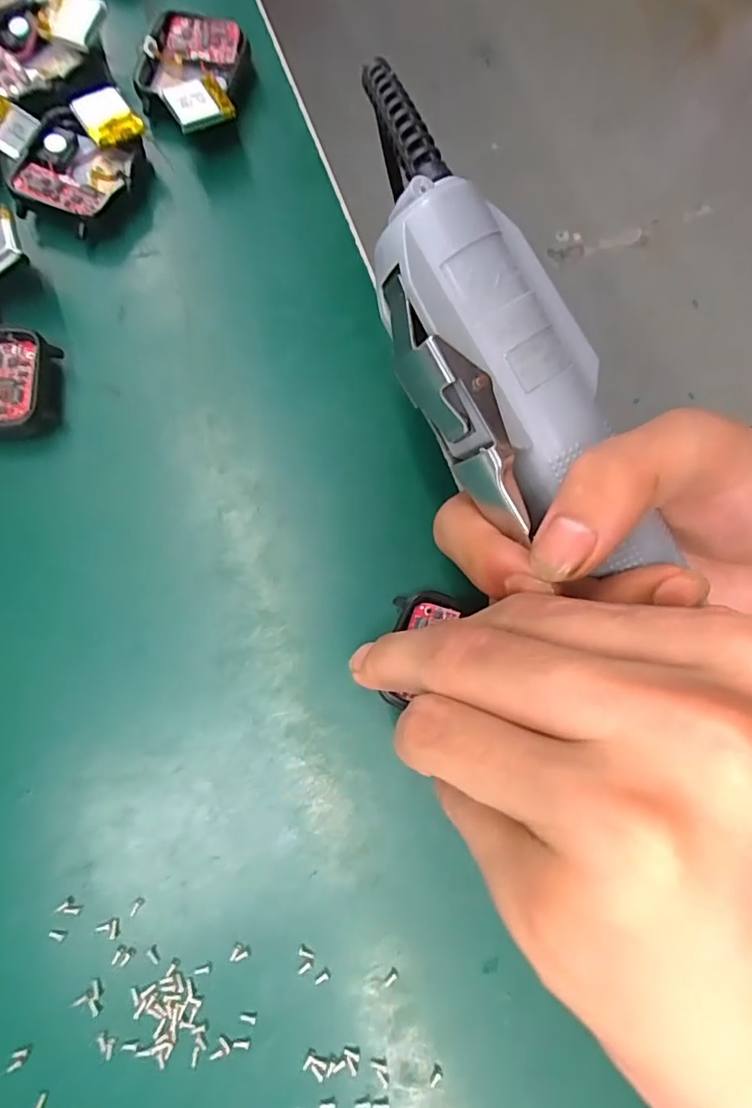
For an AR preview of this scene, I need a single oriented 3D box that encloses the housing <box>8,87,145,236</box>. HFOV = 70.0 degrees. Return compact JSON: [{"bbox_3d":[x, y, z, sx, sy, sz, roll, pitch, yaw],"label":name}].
[{"bbox_3d":[-0.107,-0.142,0.198,0.037,0.020,0.052,15,76,0],"label":"housing"}]

